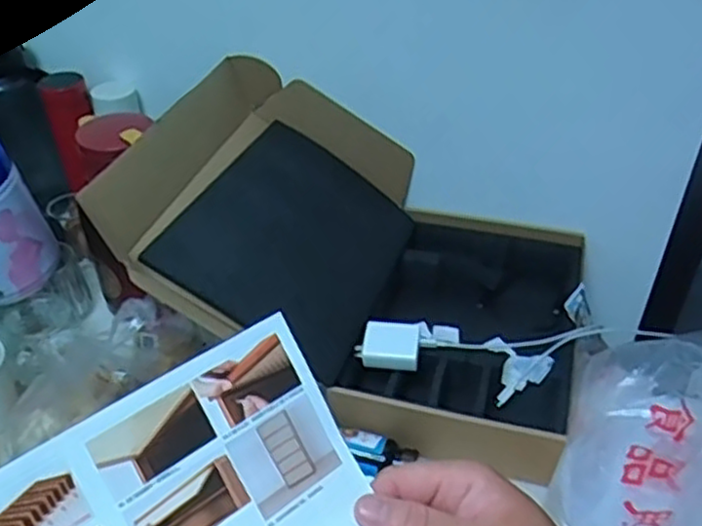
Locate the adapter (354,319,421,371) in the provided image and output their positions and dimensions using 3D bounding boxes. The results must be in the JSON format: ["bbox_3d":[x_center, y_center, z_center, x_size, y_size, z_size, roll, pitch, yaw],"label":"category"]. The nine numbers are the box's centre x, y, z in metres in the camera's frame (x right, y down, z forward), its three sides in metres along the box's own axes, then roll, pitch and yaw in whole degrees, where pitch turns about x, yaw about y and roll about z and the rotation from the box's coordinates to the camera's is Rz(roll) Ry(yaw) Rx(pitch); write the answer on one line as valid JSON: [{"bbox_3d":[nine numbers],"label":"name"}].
[{"bbox_3d":[0.043,0.093,0.807,0.070,0.028,0.051,6,40,9],"label":"adapter"}]

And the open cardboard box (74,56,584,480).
[{"bbox_3d":[0.024,-0.011,0.843,0.492,0.272,0.384,11,40,14],"label":"open cardboard box"}]

